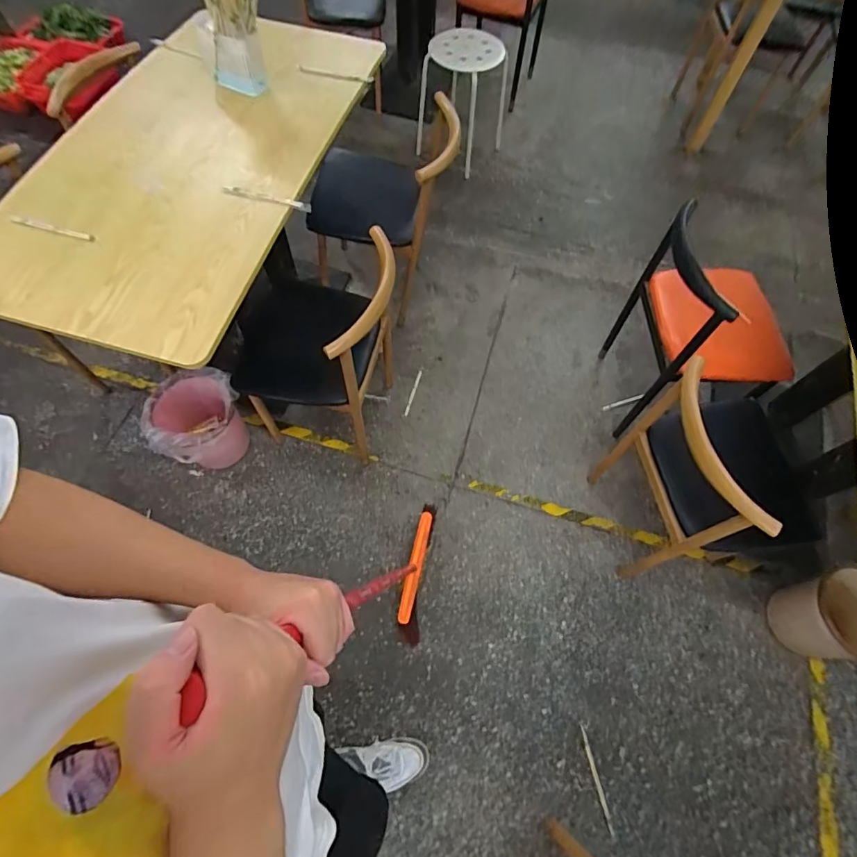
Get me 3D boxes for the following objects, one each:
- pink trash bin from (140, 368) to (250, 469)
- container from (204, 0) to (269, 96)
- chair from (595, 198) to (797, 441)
[{"bbox_3d":[-0.683,-0.019,1.407,0.262,0.257,0.273,-30,70,-16],"label":"pink trash bin"},{"bbox_3d":[-0.461,-0.943,1.122,0.149,0.244,0.131,-11,66,-9],"label":"container"},{"bbox_3d":[0.790,-0.273,1.402,0.380,0.584,0.378,-2,65,-5],"label":"chair"}]

